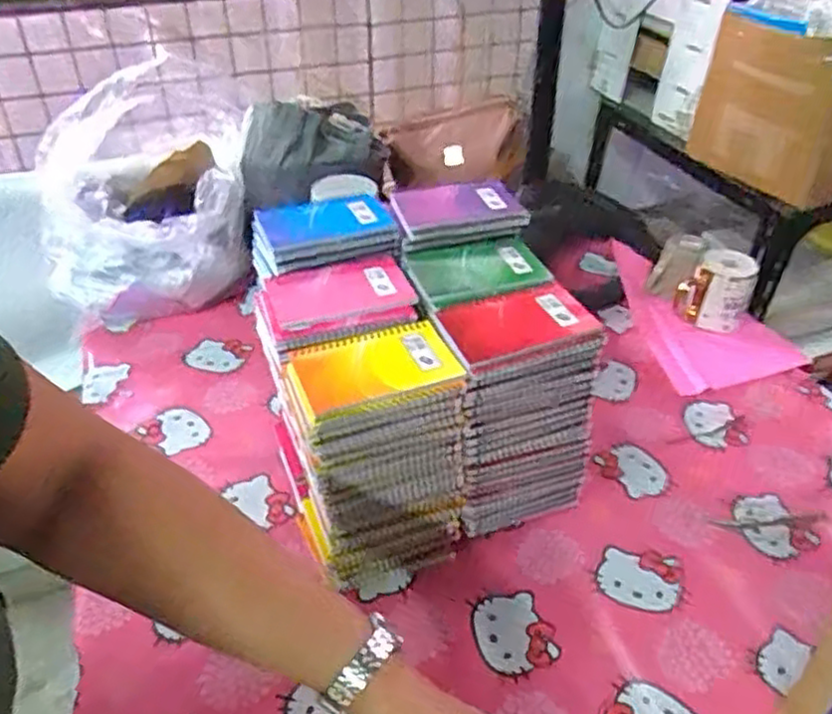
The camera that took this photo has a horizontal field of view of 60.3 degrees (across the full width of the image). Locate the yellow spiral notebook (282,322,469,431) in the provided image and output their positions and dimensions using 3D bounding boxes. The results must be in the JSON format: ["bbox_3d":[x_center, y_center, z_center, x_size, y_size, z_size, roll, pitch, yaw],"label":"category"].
[{"bbox_3d":[-0.038,0.006,0.610,0.134,0.008,0.091,-15,42,-17],"label":"yellow spiral notebook"}]

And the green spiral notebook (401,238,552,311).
[{"bbox_3d":[0.065,-0.088,0.733,0.130,0.019,0.105,-11,41,-13],"label":"green spiral notebook"}]

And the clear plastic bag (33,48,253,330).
[{"bbox_3d":[-0.393,-0.239,1.046,0.308,0.269,0.243,-9,40,-11],"label":"clear plastic bag"}]

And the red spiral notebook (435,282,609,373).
[{"bbox_3d":[0.095,-0.033,0.654,0.135,0.015,0.089,-14,41,-17],"label":"red spiral notebook"}]

